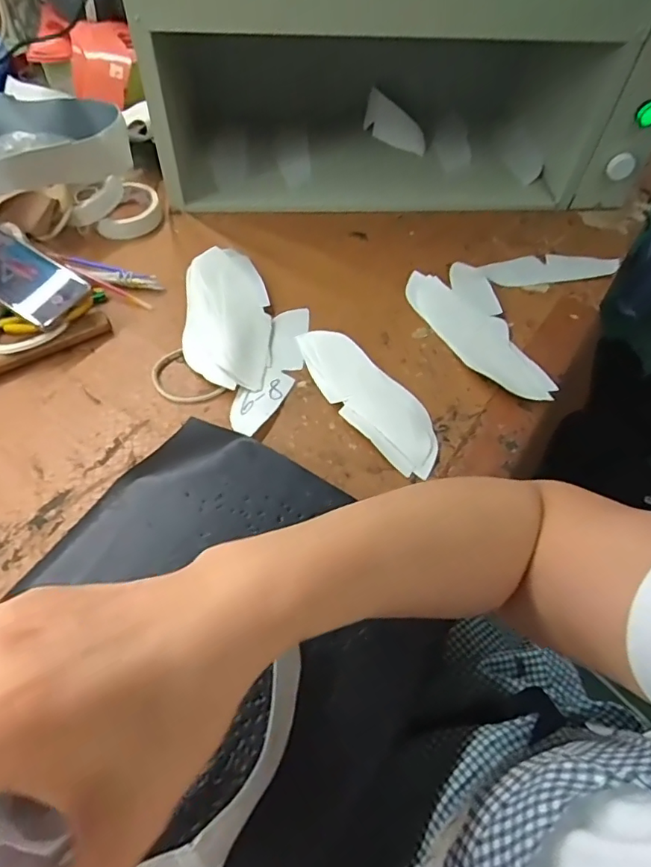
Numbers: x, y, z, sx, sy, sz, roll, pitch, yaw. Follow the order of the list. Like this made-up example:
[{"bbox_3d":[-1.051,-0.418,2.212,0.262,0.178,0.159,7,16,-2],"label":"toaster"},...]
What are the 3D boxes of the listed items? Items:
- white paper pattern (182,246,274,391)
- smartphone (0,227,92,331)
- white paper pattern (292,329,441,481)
[{"bbox_3d":[-0.116,-0.143,0.612,0.097,0.019,0.212,-2,56,-6],"label":"white paper pattern"},{"bbox_3d":[-0.348,-0.181,0.578,0.154,0.015,0.074,34,65,5],"label":"smartphone"},{"bbox_3d":[0.046,-0.043,0.568,0.075,0.014,0.210,-33,64,-19],"label":"white paper pattern"}]

